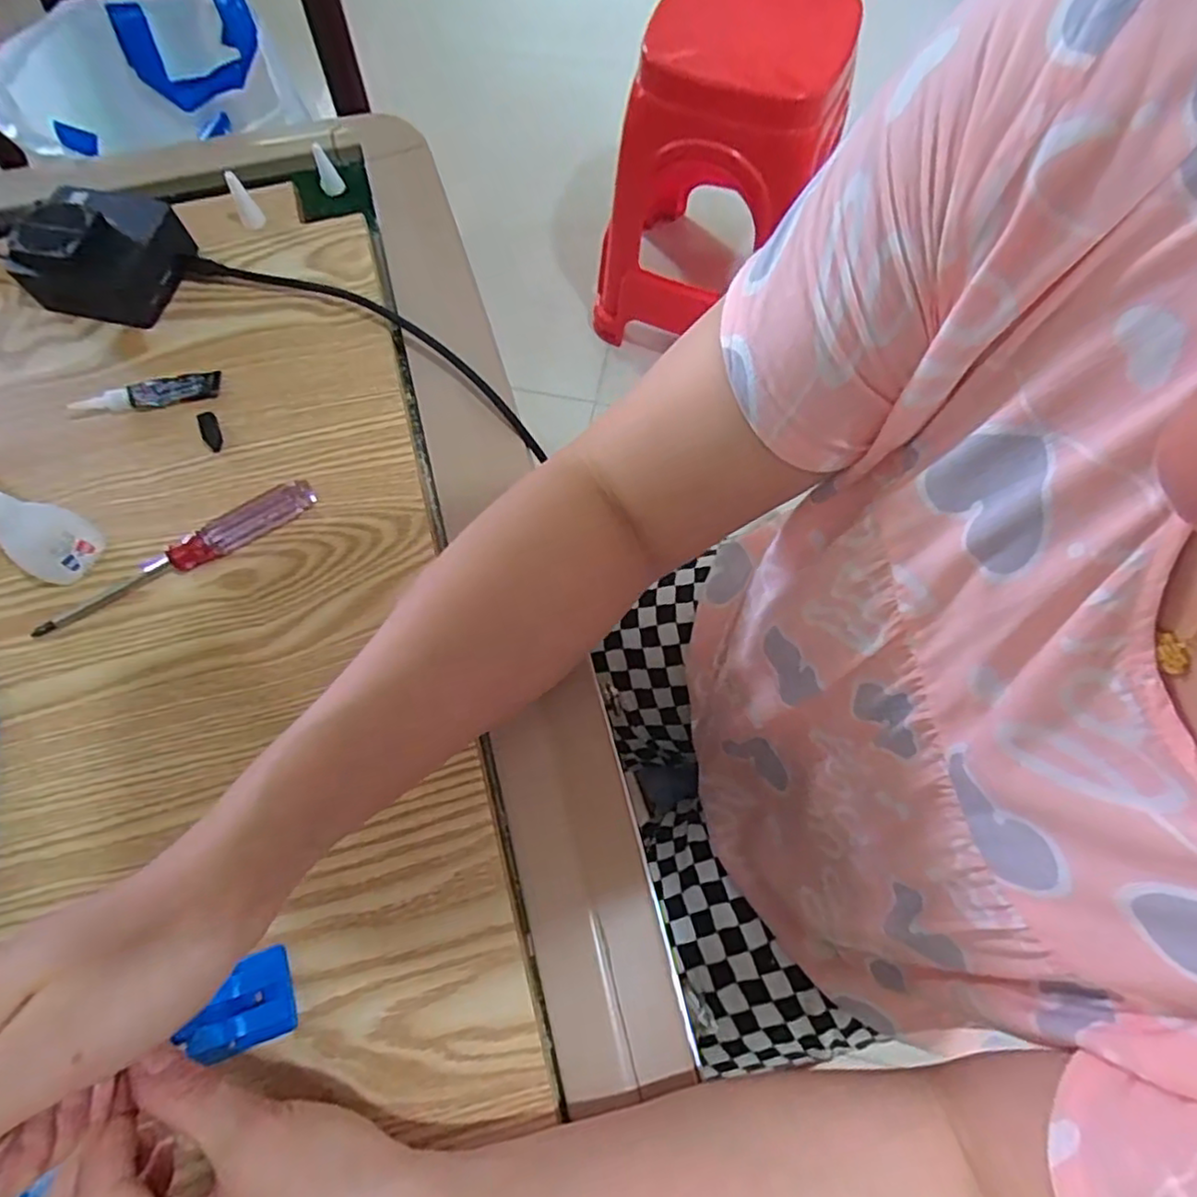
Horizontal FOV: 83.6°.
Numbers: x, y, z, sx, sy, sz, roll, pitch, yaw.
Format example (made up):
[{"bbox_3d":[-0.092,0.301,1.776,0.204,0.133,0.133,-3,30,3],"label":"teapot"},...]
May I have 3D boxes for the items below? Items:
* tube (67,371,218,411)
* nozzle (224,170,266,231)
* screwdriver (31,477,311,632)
[{"bbox_3d":[-0.265,-0.120,0.392,0.081,0.011,0.020,-15,70,-6],"label":"tube"},{"bbox_3d":[-0.229,-0.258,0.428,0.014,0.036,0.016,-28,72,-10],"label":"nozzle"},{"bbox_3d":[-0.221,-0.022,0.353,0.150,0.016,0.018,-33,73,-11],"label":"screwdriver"}]

